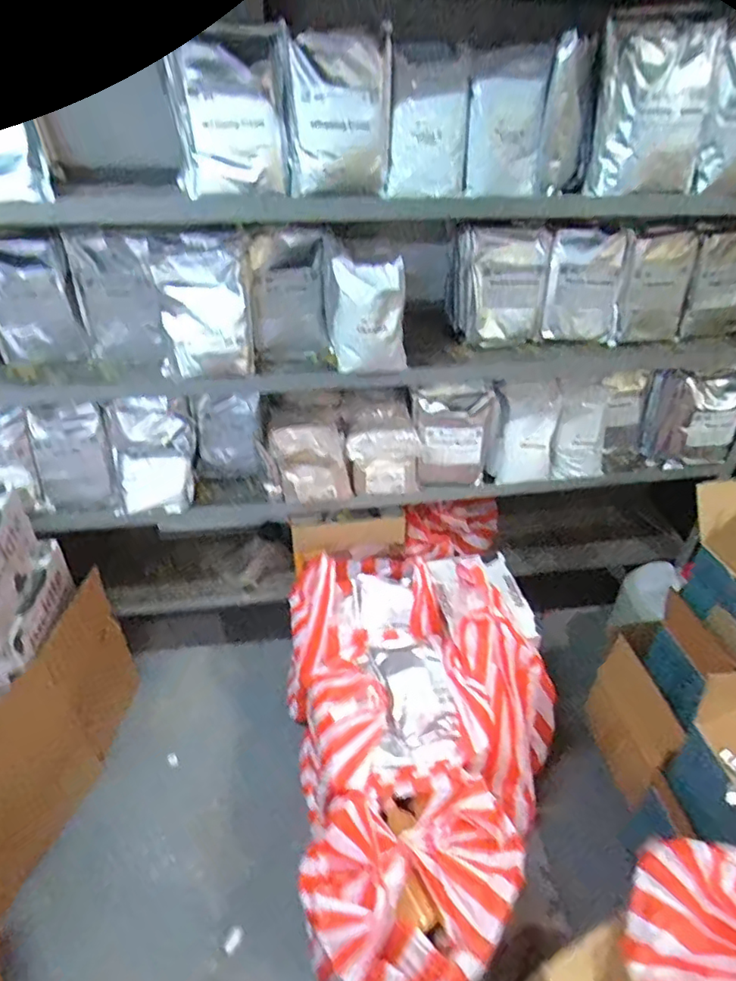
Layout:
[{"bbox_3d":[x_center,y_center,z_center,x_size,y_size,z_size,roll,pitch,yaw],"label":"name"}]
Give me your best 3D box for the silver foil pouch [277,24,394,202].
[{"bbox_3d":[-0.062,-0.697,1.056,0.199,0.242,0.066,0,38,-3],"label":"silver foil pouch"}]

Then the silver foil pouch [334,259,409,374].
[{"bbox_3d":[0.005,-0.367,1.212,0.143,0.215,0.095,-12,41,-17],"label":"silver foil pouch"}]

